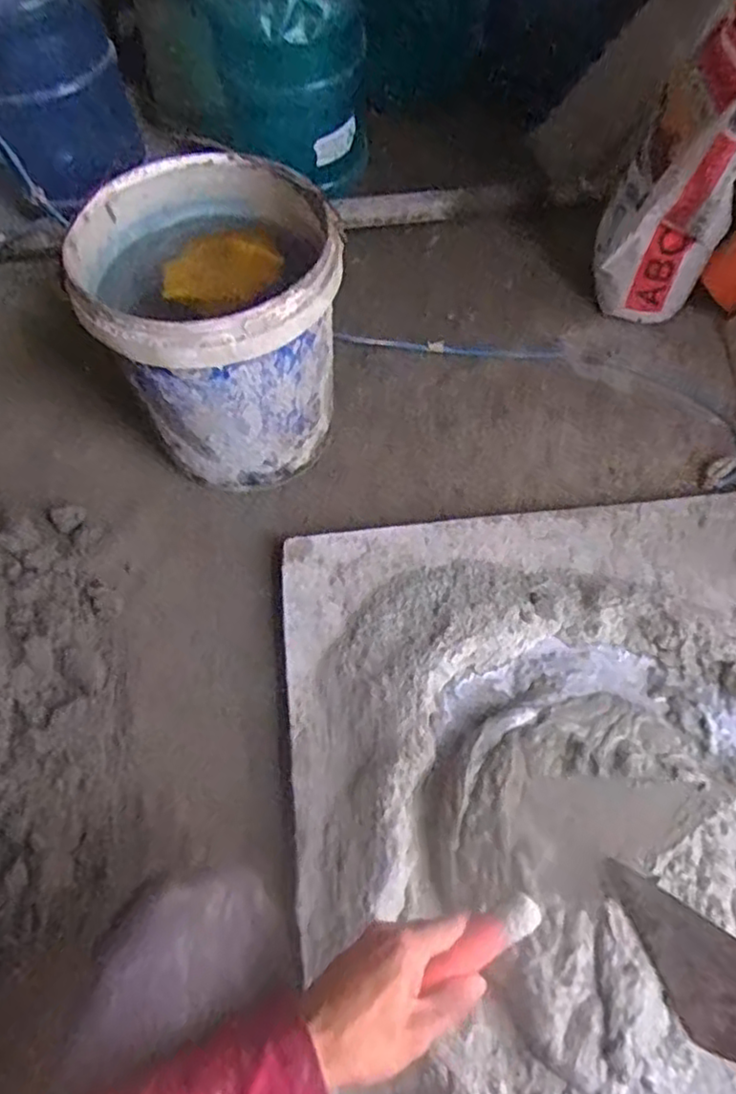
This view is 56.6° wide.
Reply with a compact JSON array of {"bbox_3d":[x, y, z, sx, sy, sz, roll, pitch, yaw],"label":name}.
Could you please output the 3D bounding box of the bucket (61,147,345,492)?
[{"bbox_3d":[-0.186,-0.267,0.885,0.296,0.311,0.298,-12,59,-7],"label":"bucket"}]

